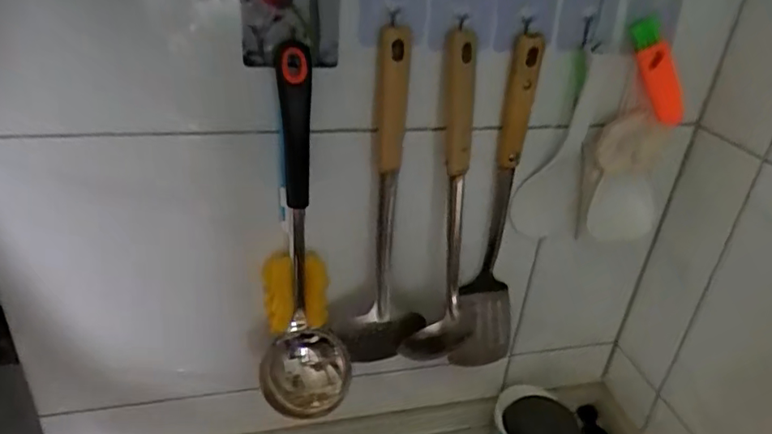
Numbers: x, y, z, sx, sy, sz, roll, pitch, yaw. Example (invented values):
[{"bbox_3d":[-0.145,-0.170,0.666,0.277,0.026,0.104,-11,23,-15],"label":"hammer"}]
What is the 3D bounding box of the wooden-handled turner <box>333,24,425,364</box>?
[{"bbox_3d":[0.002,0.004,0.532,0.083,0.338,0.062,7,31,4],"label":"wooden-handled turner"}]

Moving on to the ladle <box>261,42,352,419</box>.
[{"bbox_3d":[-0.068,0.027,0.485,0.082,0.309,0.099,2,31,-5],"label":"ladle"}]

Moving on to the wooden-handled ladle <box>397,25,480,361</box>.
[{"bbox_3d":[0.066,0.000,0.524,0.060,0.317,0.071,12,32,12],"label":"wooden-handled ladle"}]

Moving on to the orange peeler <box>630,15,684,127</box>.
[{"bbox_3d":[0.252,-0.131,0.523,0.028,0.107,0.017,-25,27,16],"label":"orange peeler"}]

